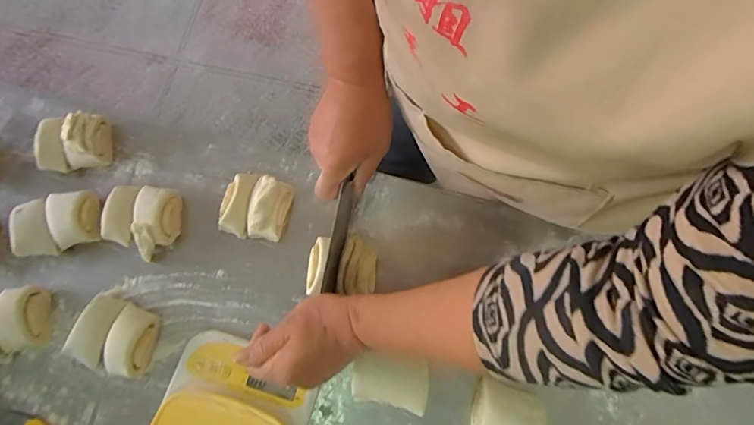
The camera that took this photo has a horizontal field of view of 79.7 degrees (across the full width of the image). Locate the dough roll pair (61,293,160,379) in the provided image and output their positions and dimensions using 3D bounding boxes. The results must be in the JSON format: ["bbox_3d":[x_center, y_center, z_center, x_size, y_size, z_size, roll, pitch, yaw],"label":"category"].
[{"bbox_3d":[-0.275,0.131,0.478,0.077,0.036,0.068,19,76,5],"label":"dough roll pair"}]

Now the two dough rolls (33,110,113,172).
[{"bbox_3d":[-0.357,-0.082,0.529,0.078,0.045,0.066,-4,75,-1],"label":"two dough rolls"}]

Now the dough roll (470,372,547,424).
[{"bbox_3d":[0.134,0.207,0.460,0.070,0.043,0.063,16,76,4],"label":"dough roll"}]

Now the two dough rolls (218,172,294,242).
[{"bbox_3d":[-0.135,-0.008,0.503,0.069,0.046,0.068,10,75,3],"label":"two dough rolls"}]

